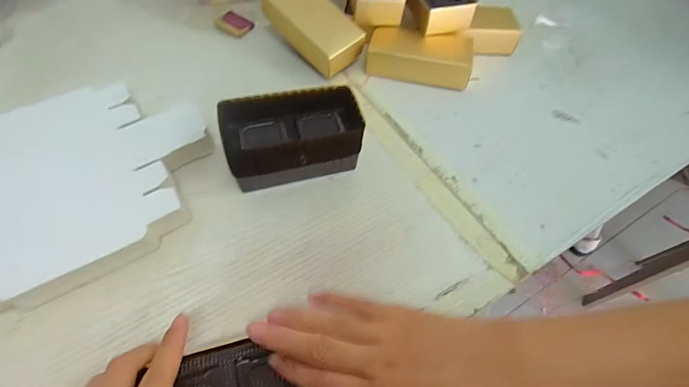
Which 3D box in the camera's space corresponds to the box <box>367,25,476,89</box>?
[{"bbox_3d":[0.086,-0.157,0.422,0.112,0.037,0.054,13,57,5],"label":"box"}]

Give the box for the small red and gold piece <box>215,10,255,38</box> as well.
[{"bbox_3d":[-0.136,-0.212,0.461,0.039,0.007,0.033,27,60,13],"label":"small red and gold piece"}]

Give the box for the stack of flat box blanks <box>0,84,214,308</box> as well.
[{"bbox_3d":[-0.240,-0.010,0.314,0.241,0.025,0.186,-23,61,-17],"label":"stack of flat box blanks"}]

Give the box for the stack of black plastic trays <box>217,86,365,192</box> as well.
[{"bbox_3d":[-0.045,-0.046,0.328,0.113,0.059,0.062,-14,59,-12],"label":"stack of black plastic trays"}]

